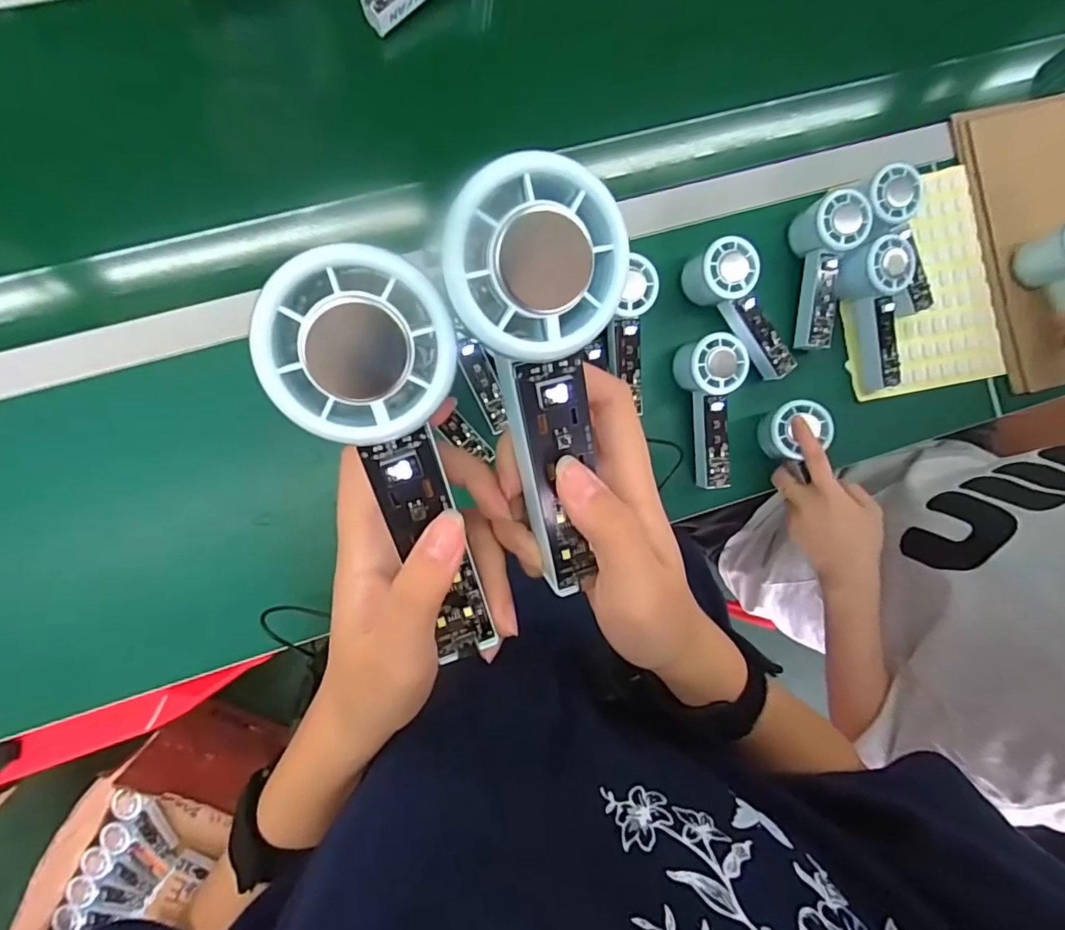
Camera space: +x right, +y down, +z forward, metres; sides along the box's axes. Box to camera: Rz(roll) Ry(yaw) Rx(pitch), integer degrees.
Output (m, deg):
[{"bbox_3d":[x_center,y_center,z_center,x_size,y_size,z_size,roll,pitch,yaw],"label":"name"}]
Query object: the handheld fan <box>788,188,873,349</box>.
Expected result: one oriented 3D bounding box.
[{"bbox_3d":[0.294,-0.197,0.554,0.052,0.044,0.146,11,89,-8],"label":"handheld fan"}]

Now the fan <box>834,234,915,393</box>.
[{"bbox_3d":[0.360,-0.155,0.570,0.065,0.050,0.153,-15,105,-7],"label":"fan"}]

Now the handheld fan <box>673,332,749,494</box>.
[{"bbox_3d":[0.184,-0.052,0.549,0.058,0.048,0.149,-9,92,-8],"label":"handheld fan"}]

